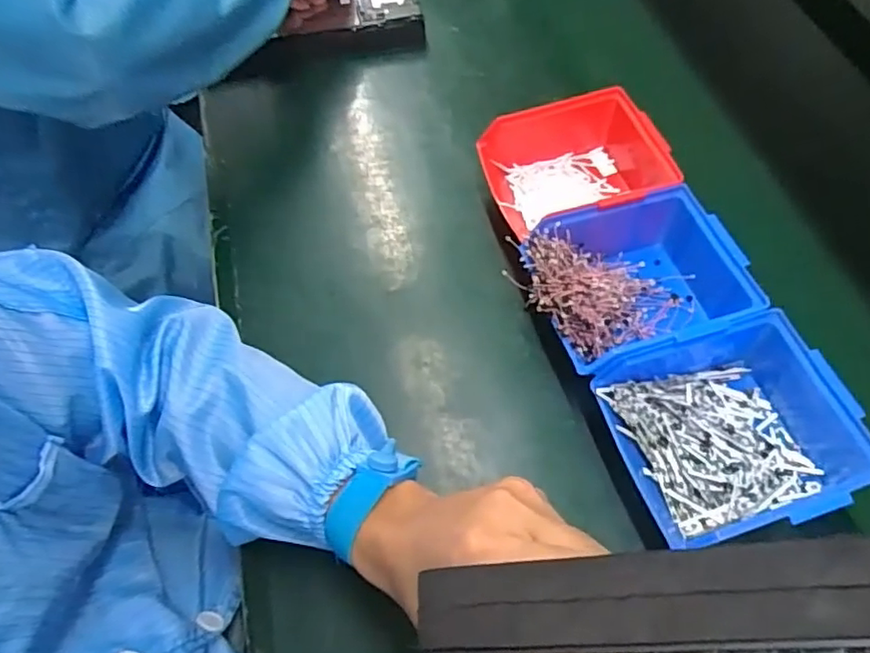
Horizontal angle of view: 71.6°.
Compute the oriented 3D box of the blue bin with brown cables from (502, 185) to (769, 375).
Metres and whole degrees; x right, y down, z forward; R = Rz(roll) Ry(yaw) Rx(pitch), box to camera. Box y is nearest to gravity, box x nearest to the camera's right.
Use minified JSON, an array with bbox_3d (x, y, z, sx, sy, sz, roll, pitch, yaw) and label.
[{"bbox_3d":[0.147,-0.029,0.451,0.155,0.062,0.125,-18,61,-11],"label":"blue bin with brown cables"}]

